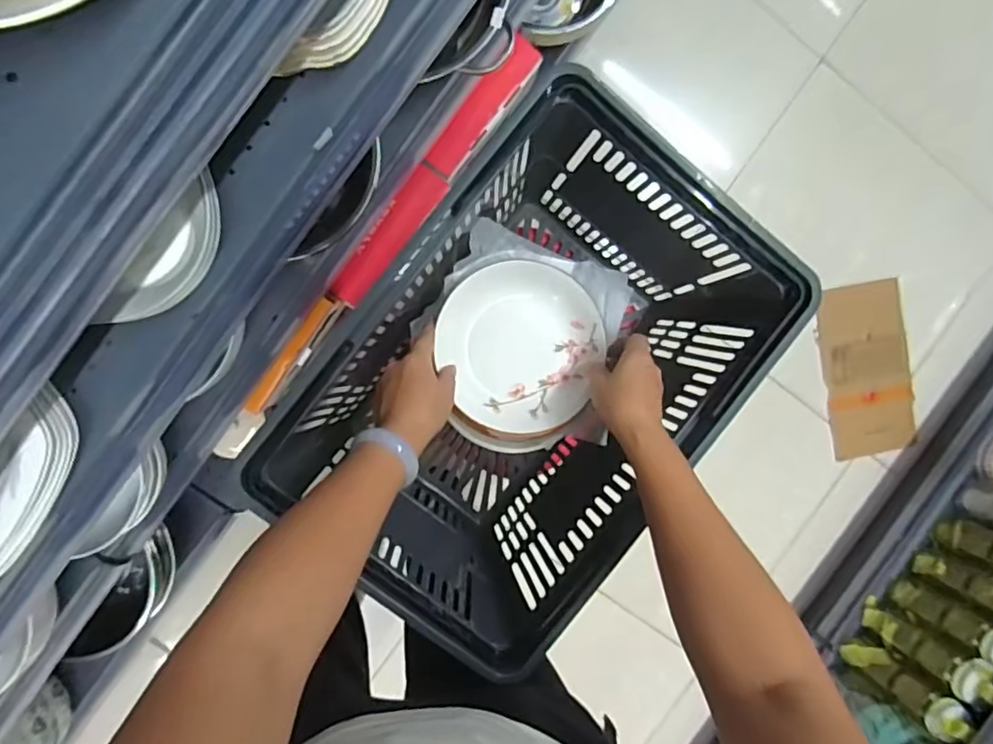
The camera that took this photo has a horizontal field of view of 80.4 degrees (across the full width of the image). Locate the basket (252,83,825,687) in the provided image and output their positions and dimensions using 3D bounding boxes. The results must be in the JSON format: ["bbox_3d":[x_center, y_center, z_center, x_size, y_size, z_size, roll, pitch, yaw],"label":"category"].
[{"bbox_3d":[0.024,-0.001,0.634,0.315,0.256,0.460,38,90,-7],"label":"basket"}]

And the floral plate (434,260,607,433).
[{"bbox_3d":[0.026,-0.026,0.588,0.160,0.028,0.162,0,95,-6],"label":"floral plate"}]

